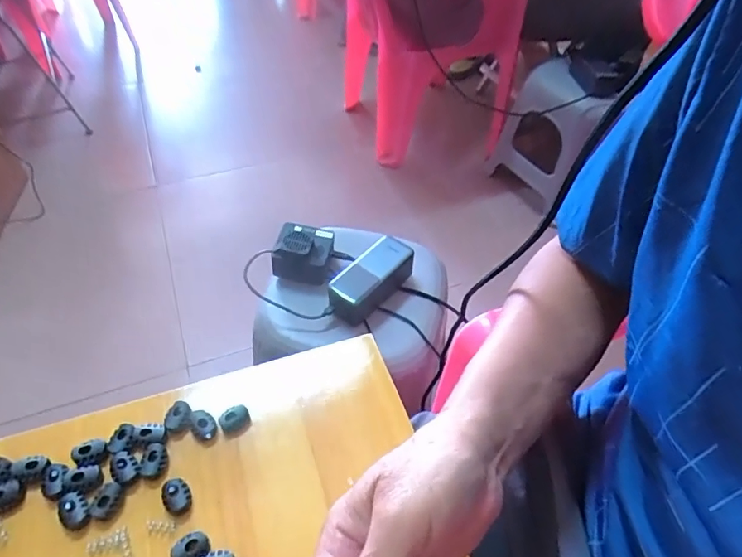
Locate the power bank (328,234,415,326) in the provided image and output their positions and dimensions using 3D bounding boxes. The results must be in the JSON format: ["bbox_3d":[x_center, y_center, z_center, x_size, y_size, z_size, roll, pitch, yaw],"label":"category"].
[{"bbox_3d":[0.000,0.002,0.685,0.059,0.047,0.133,35,57,26],"label":"power bank"}]

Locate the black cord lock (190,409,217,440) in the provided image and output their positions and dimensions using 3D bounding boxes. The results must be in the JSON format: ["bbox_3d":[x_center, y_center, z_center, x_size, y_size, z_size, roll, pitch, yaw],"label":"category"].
[{"bbox_3d":[-0.121,0.106,0.354,0.016,0.010,0.022,-26,54,-21],"label":"black cord lock"}]

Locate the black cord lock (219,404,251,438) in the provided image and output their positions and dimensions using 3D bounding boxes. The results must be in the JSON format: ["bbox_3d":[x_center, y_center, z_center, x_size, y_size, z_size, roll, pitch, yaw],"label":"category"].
[{"bbox_3d":[-0.099,0.104,0.357,0.021,0.012,0.019,-20,53,-18],"label":"black cord lock"}]

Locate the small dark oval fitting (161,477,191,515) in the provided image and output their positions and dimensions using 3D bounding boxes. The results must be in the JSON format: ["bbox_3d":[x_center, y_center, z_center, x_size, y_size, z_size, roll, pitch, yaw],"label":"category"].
[{"bbox_3d":[-0.129,0.143,0.322,0.017,0.010,0.022,-30,56,-24],"label":"small dark oval fitting"}]

